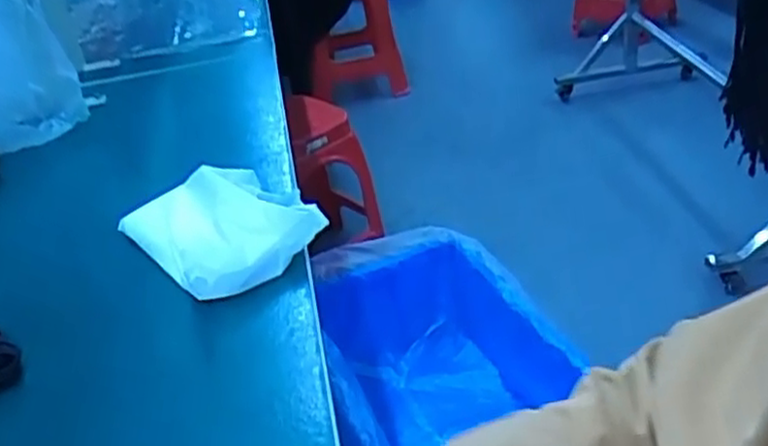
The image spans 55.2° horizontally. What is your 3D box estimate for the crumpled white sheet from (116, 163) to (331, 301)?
[{"bbox_3d":[-0.154,-0.008,0.699,0.149,0.043,0.187,-28,37,-30],"label":"crumpled white sheet"}]

